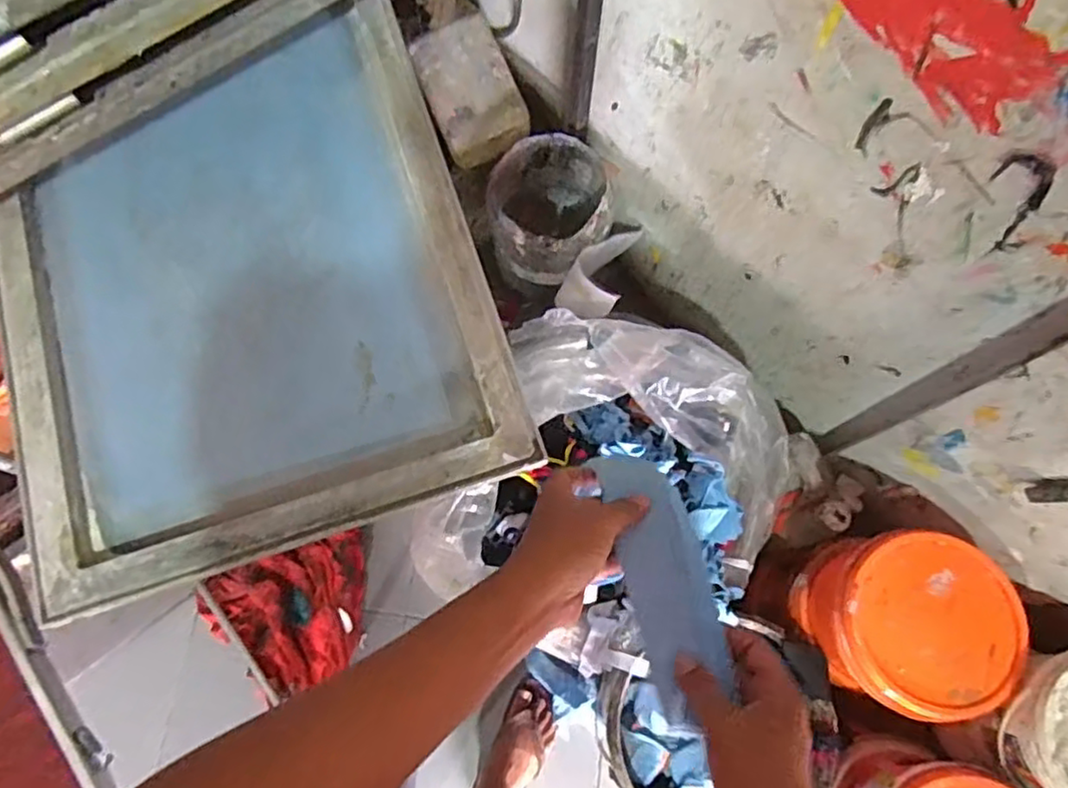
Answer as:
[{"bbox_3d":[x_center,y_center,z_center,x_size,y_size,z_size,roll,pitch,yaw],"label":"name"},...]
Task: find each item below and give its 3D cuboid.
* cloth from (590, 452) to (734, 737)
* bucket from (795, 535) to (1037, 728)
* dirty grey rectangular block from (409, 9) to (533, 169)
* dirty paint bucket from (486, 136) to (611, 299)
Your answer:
[{"bbox_3d":[0.092,0.130,0.464,0.054,0.011,0.171,-19,68,12],"label":"cloth"},{"bbox_3d":[0.494,0.307,0.905,0.215,0.184,0.214,0,73,-1],"label":"bucket"},{"bbox_3d":[-0.133,-0.598,1.332,0.196,0.110,0.262,-23,75,-7],"label":"dirty grey rectangular block"},{"bbox_3d":[0.026,-0.347,1.358,0.243,0.271,0.258,17,74,5],"label":"dirty paint bucket"}]

